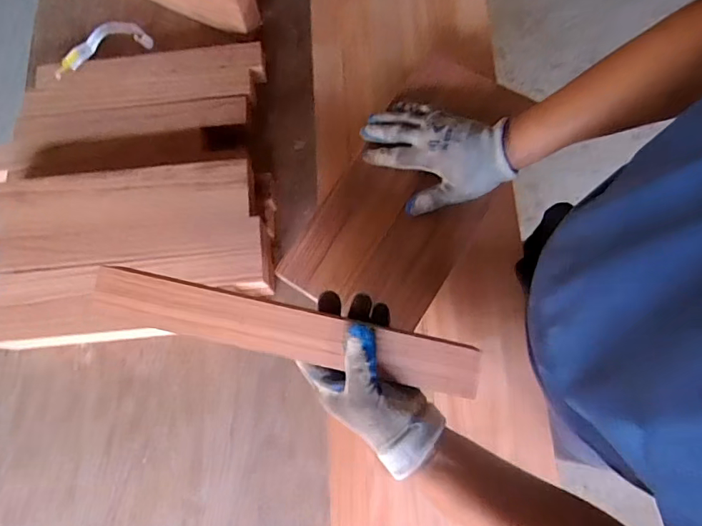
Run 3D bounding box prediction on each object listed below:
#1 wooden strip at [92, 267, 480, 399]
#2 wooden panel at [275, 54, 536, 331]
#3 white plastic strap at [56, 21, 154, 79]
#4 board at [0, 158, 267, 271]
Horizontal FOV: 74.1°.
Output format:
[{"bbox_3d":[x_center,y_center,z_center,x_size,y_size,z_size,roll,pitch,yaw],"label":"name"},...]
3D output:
[{"bbox_3d":[-0.059,0.066,0.448,0.368,0.015,0.049,13,76,-1],"label":"wooden strip"},{"bbox_3d":[0.084,-0.097,0.602,0.183,0.024,0.371,32,79,9],"label":"wooden panel"},{"bbox_3d":[-0.419,-0.363,0.779,0.164,0.053,0.028,-35,77,-20],"label":"white plastic strap"},{"bbox_3d":[-0.320,-0.067,0.660,0.373,0.018,0.141,-7,76,0],"label":"board"}]

